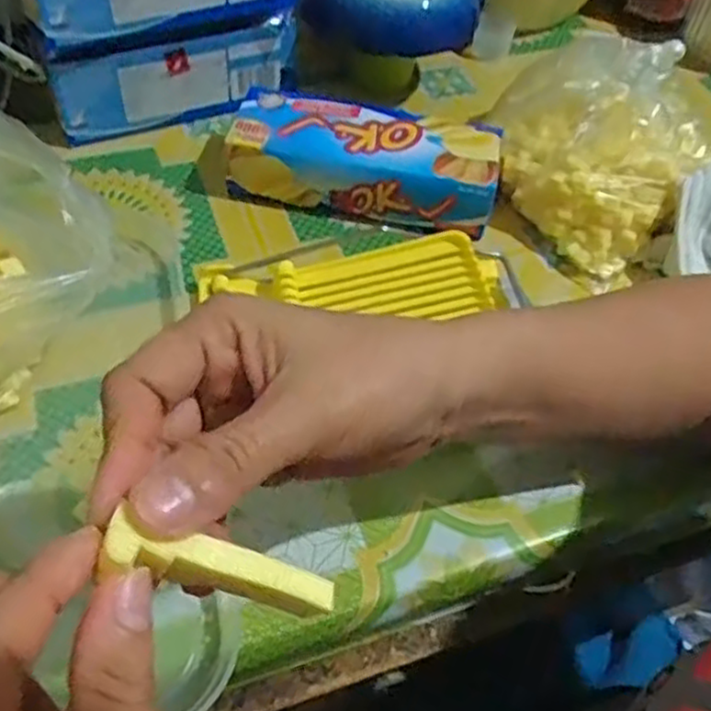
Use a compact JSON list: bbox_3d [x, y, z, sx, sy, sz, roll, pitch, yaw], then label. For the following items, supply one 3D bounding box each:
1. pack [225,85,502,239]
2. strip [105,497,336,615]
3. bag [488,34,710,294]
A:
[{"bbox_3d":[0.006,-0.130,0.495,0.174,0.050,0.068,11,51,5],"label":"pack"},{"bbox_3d":[-0.035,0.058,0.198,0.066,0.006,0.013,25,45,-25],"label":"strip"},{"bbox_3d":[0.155,-0.151,0.493,0.144,0.090,0.137,36,56,22],"label":"bag"}]

